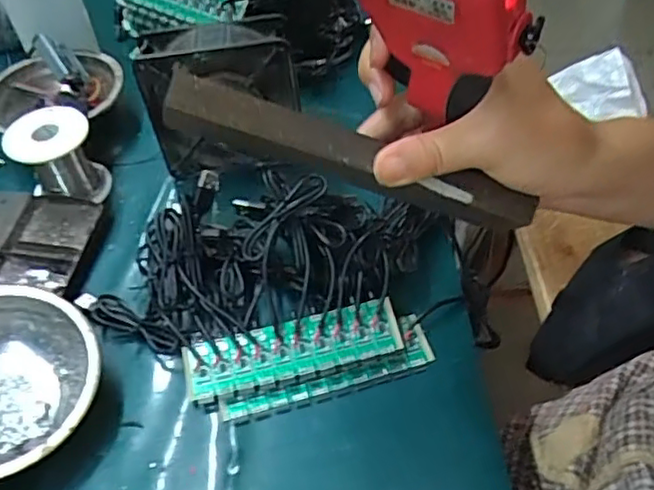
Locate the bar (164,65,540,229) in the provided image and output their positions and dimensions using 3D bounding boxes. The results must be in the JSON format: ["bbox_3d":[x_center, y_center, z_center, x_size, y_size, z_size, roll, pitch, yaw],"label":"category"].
[{"bbox_3d":[0.017,-0.042,0.316,0.187,0.019,0.020,17,46,-13],"label":"bar"}]

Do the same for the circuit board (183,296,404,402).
[{"bbox_3d":[-0.024,0.069,0.433,0.141,0.005,0.040,-14,65,-2],"label":"circuit board"}]

